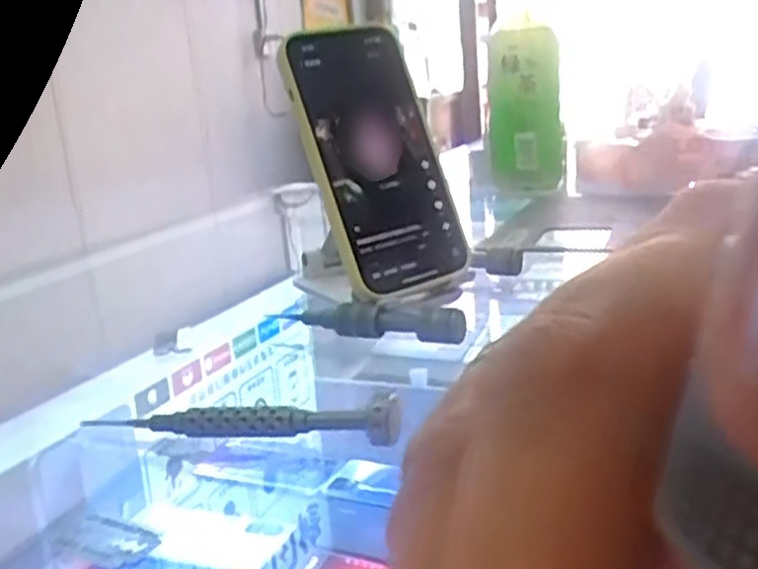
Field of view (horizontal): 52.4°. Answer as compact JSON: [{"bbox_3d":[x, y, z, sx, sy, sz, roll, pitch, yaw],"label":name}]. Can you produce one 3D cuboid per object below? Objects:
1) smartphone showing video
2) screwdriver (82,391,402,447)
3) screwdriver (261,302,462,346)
[{"bbox_3d":[-0.001,-0.069,0.416,0.072,0.142,0.012,-17,-2,-25],"label":"smartphone showing video"},{"bbox_3d":[-0.053,0.048,0.289,0.126,0.017,0.009,0,16,18],"label":"screwdriver"},{"bbox_3d":[-0.009,0.018,0.393,0.104,0.016,0.015,1,16,22],"label":"screwdriver"}]

